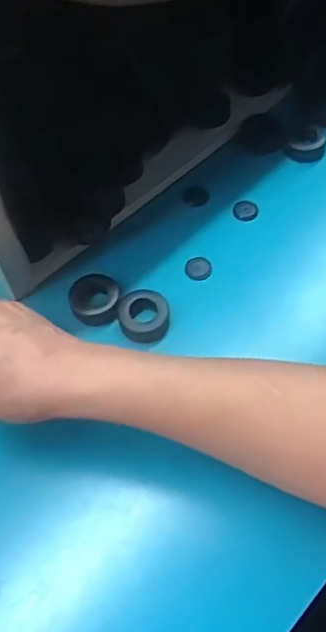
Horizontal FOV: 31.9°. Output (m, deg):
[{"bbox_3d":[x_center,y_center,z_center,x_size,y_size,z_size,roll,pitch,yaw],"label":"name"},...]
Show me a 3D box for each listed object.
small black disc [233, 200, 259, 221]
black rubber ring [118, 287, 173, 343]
[{"bbox_3d":[0.070,-0.090,0.485,0.019,0.007,0.024,-8,58,-6],"label":"small black disc"},{"bbox_3d":[-0.014,-0.001,0.411,0.036,0.020,0.033,0,58,0],"label":"black rubber ring"}]

